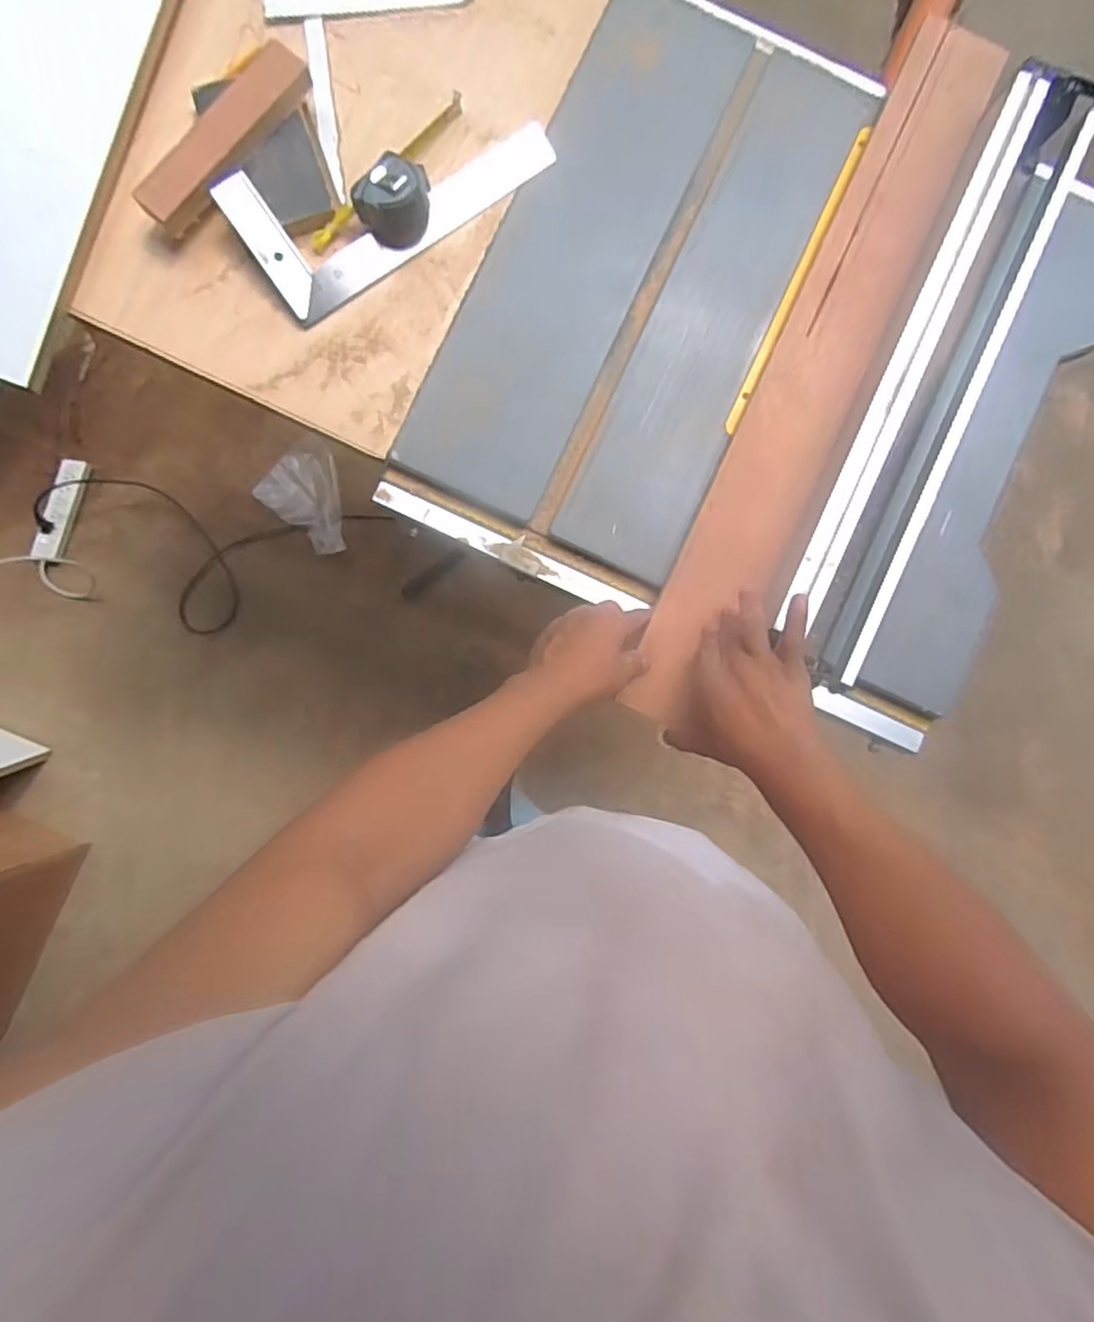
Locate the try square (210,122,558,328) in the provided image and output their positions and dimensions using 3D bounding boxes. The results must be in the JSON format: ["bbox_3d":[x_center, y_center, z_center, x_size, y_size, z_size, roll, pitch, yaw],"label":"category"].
[{"bbox_3d":[-0.148,-0.460,0.631,0.303,0.039,0.129,-36,87,-6],"label":"try square"}]

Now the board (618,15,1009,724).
[{"bbox_3d":[0.262,-0.277,0.631,0.101,0.019,0.722,24,87,16],"label":"board"}]

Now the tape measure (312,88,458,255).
[{"bbox_3d":[-0.133,-0.459,0.616,0.075,0.041,0.201,42,83,1],"label":"tape measure"}]

